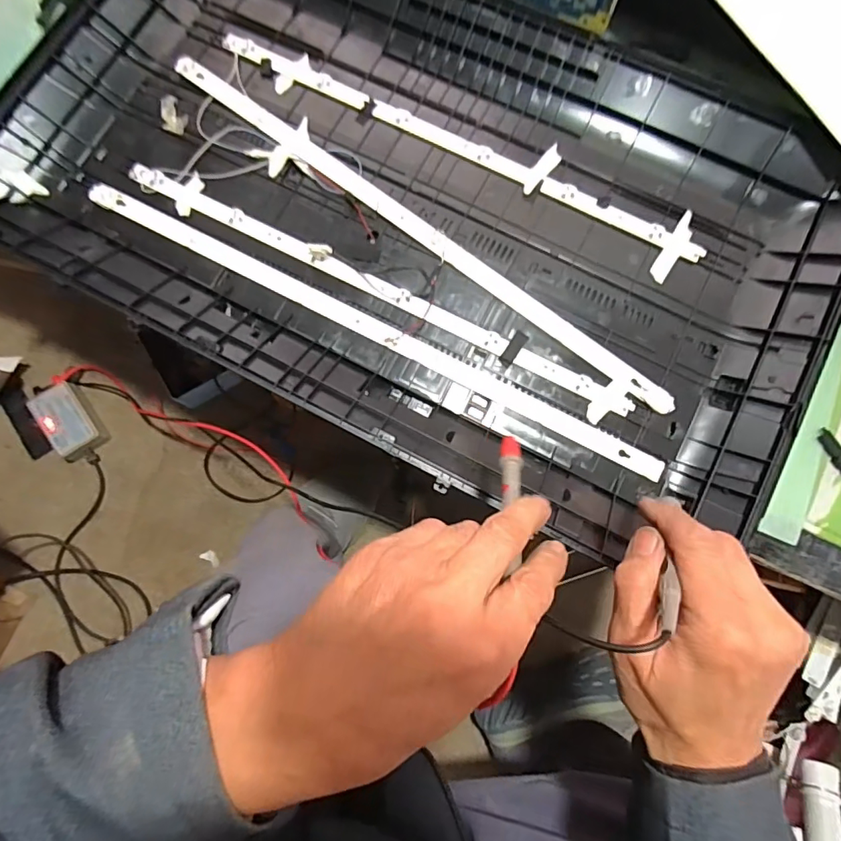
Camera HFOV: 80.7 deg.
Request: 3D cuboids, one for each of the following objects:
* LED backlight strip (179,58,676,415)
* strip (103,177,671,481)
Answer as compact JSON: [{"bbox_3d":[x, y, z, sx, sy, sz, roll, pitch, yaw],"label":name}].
[{"bbox_3d":[-0.009,-0.176,0.446,0.548,0.006,0.020,38,81,6],"label":"LED backlight strip"},{"bbox_3d":[-0.046,-0.083,0.432,0.543,0.011,0.024,27,80,5],"label":"strip"}]

